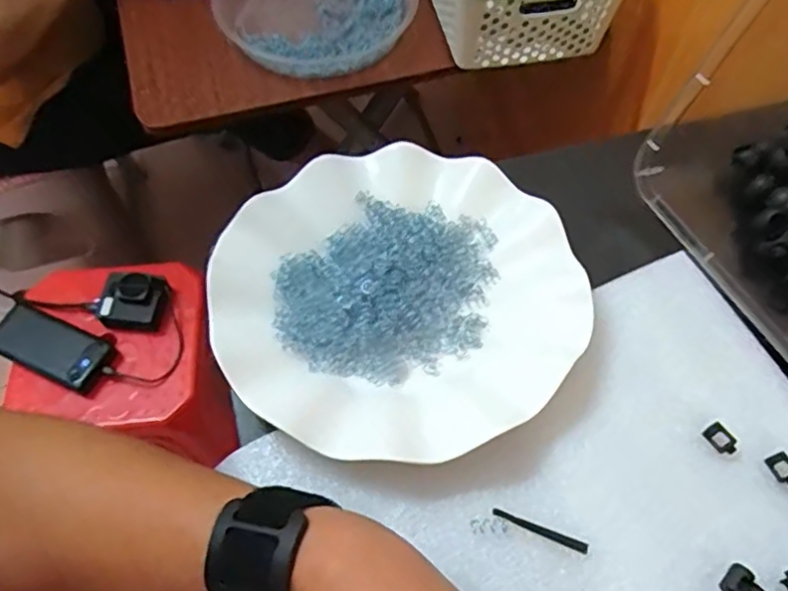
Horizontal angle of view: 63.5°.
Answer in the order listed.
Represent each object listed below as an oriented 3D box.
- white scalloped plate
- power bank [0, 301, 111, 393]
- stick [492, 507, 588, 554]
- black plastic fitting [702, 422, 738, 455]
[{"bbox_3d":[0.002,-0.005,0.329,0.177,0.033,0.176,0,60,-1],"label":"white scalloped plate"},{"bbox_3d":[-0.439,0.063,0.813,0.150,0.022,0.072,22,62,12],"label":"power bank"},{"bbox_3d":[0.064,0.102,0.279,0.042,0.004,0.004,20,62,11],"label":"stick"},{"bbox_3d":[0.153,0.068,0.298,0.008,0.008,0.015,-31,65,-17],"label":"black plastic fitting"}]

